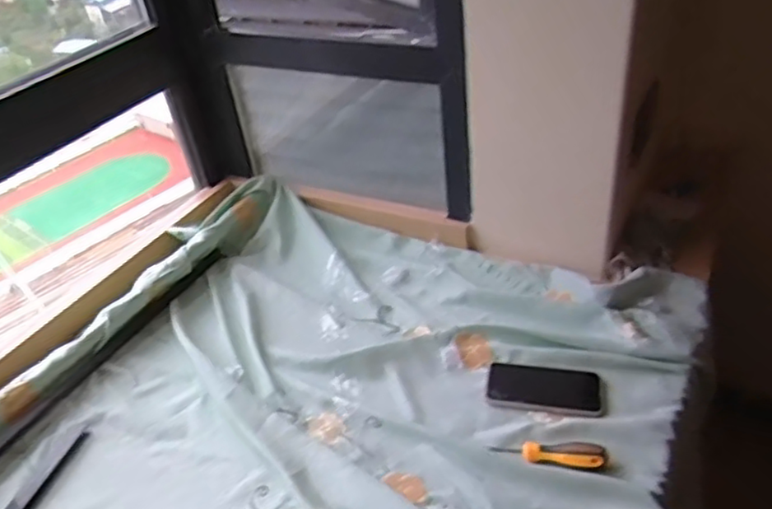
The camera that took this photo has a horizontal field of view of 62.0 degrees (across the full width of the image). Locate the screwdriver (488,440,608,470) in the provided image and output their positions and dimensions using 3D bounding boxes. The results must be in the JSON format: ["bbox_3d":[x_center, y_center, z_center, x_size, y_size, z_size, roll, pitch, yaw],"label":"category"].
[{"bbox_3d":[0.207,0.255,0.827,0.143,0.034,0.027,1,39,10],"label":"screwdriver"}]

